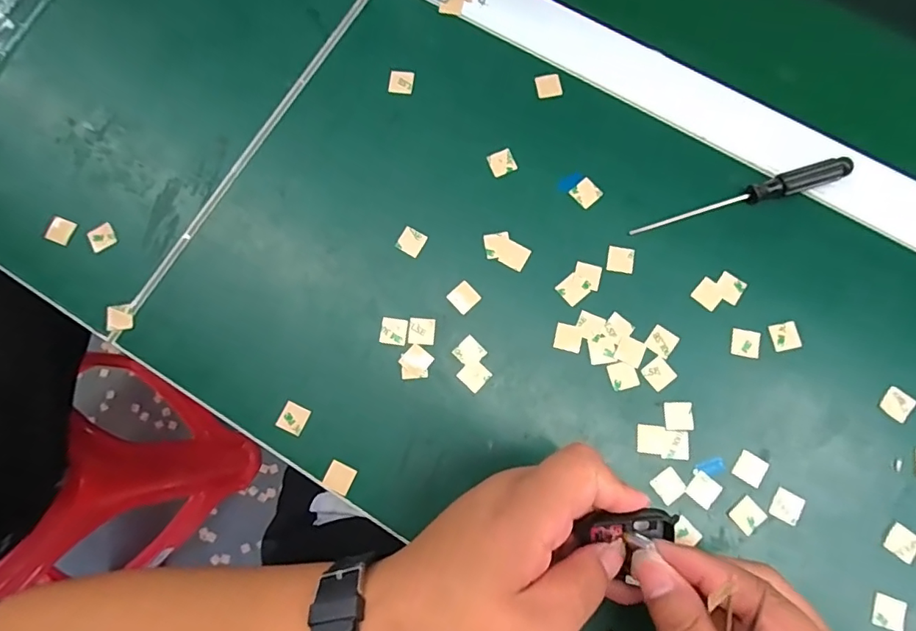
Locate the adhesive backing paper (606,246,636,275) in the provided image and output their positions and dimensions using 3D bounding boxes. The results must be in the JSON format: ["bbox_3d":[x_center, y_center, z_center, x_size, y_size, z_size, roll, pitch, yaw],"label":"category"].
[{"bbox_3d":[0.098,-0.034,0.306,0.016,0.004,0.015,9,79,3],"label":"adhesive backing paper"}]

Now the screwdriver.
[{"bbox_3d":[0.169,-0.071,0.304,0.130,0.012,0.014,-15,79,-2],"label":"screwdriver"}]

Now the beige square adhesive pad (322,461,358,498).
[{"bbox_3d":[-0.067,0.092,0.289,0.015,0.004,0.016,27,86,-1],"label":"beige square adhesive pad"}]

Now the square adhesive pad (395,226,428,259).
[{"bbox_3d":[-0.029,-0.045,0.314,0.016,0.004,0.016,29,79,3],"label":"square adhesive pad"}]

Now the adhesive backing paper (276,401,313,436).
[{"bbox_3d":[-0.095,0.060,0.297,0.016,0.004,0.016,25,71,2],"label":"adhesive backing paper"}]

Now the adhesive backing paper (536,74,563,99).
[{"bbox_3d":[0.058,-0.148,0.329,0.016,0.004,0.015,-13,86,-5],"label":"adhesive backing paper"}]

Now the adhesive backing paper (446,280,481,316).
[{"bbox_3d":[0.004,-0.011,0.304,0.015,0.004,0.016,-42,81,-7],"label":"adhesive backing paper"}]

